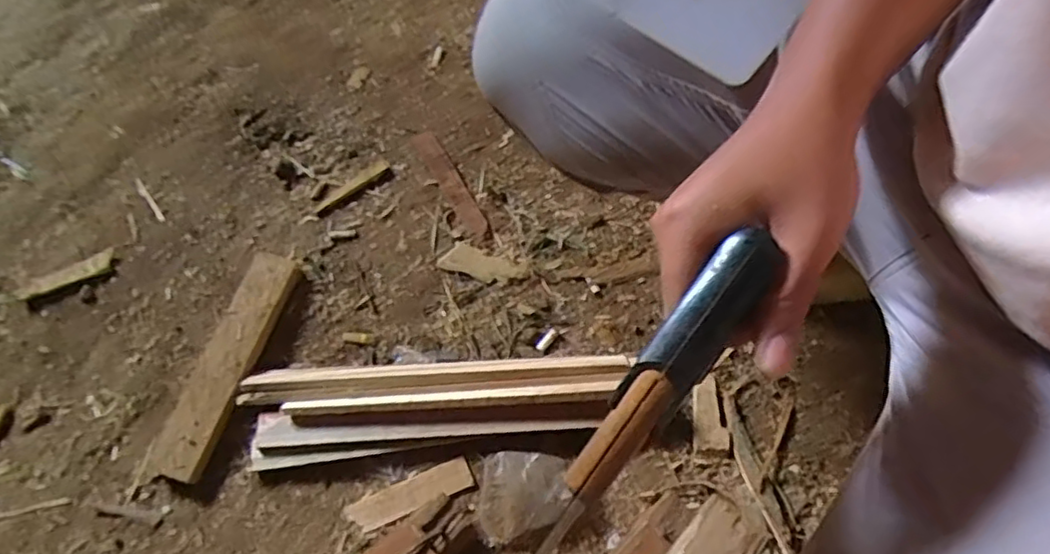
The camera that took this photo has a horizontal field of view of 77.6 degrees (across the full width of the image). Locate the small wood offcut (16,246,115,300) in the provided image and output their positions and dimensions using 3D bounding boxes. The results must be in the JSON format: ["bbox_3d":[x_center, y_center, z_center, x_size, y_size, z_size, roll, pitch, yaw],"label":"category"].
[{"bbox_3d":[-0.539,-0.002,0.765,0.112,0.014,0.028,-23,61,-11],"label":"small wood offcut"}]

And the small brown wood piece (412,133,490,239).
[{"bbox_3d":[-0.093,-0.119,0.812,0.029,0.004,0.169,-27,62,-13],"label":"small brown wood piece"}]

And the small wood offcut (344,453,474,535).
[{"bbox_3d":[-0.114,0.216,0.649,0.123,0.004,0.032,-21,61,-10],"label":"small wood offcut"}]

